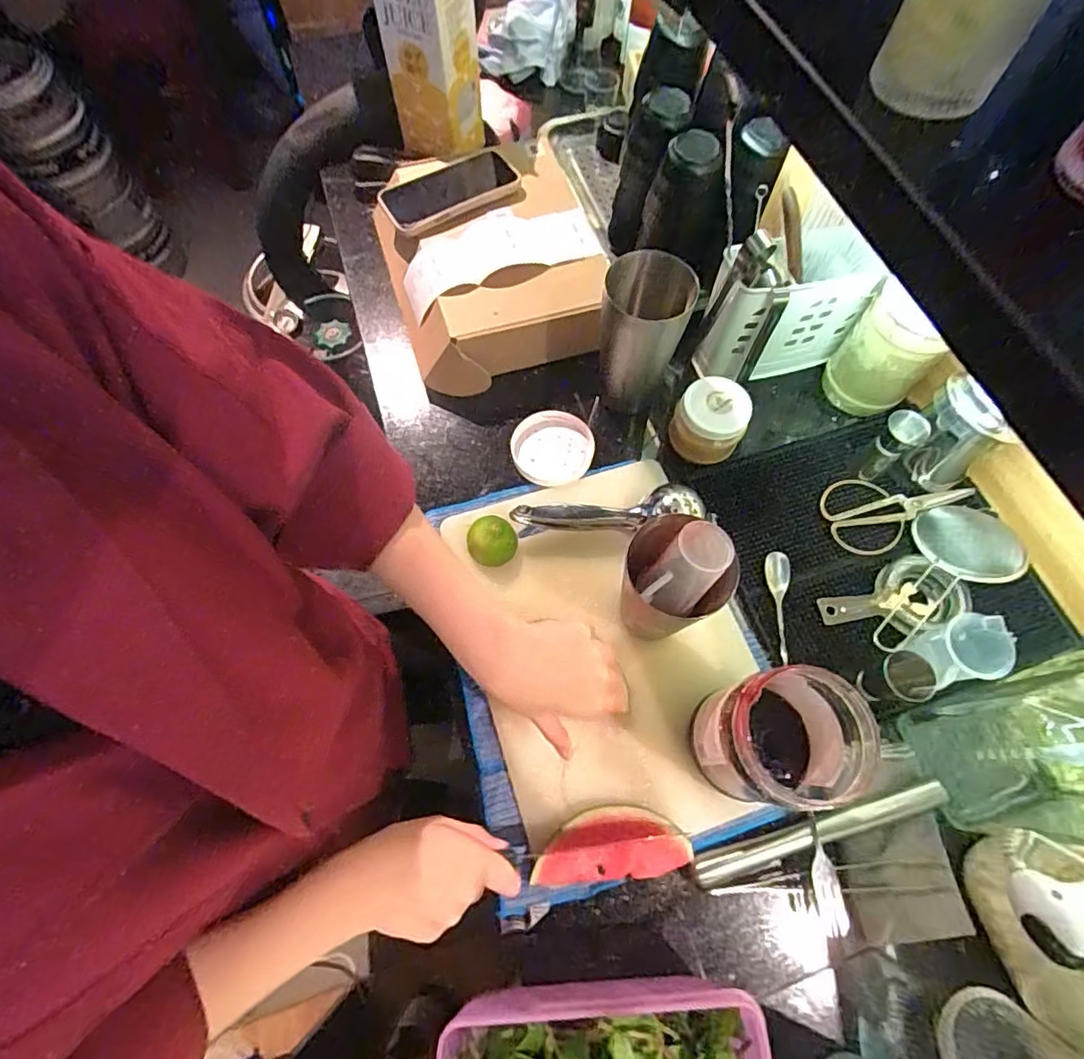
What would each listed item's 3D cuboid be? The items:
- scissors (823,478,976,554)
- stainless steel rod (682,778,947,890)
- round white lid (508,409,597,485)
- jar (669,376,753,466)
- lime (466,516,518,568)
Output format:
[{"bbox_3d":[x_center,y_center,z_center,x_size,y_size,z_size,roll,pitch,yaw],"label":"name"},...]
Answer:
[{"bbox_3d":[0.374,-0.032,0.591,0.152,0.014,0.083,-25,69,-11],"label":"scissors"},{"bbox_3d":[0.228,0.251,0.457,0.217,0.024,0.022,-15,67,-7],"label":"stainless steel rod"},{"bbox_3d":[0.010,-0.090,0.624,0.090,0.016,0.088,0,66,0],"label":"round white lid"},{"bbox_3d":[0.180,-0.117,0.595,0.072,0.071,0.068,0,66,0],"label":"jar"},{"bbox_3d":[-0.049,0.014,0.552,0.047,0.045,0.045,0,66,0],"label":"lime"}]

